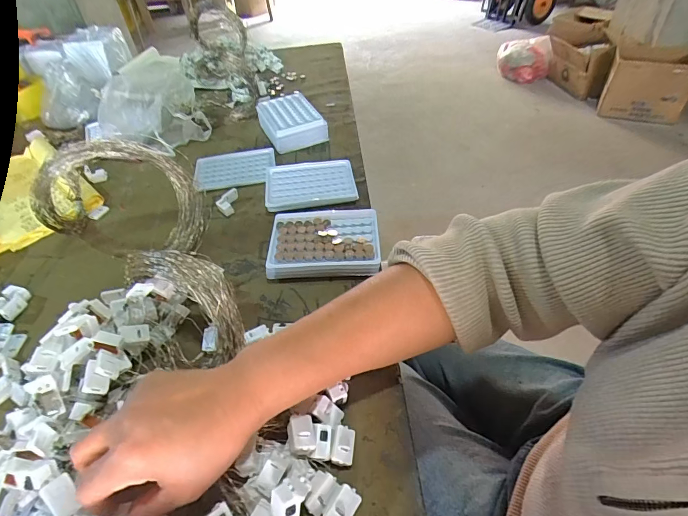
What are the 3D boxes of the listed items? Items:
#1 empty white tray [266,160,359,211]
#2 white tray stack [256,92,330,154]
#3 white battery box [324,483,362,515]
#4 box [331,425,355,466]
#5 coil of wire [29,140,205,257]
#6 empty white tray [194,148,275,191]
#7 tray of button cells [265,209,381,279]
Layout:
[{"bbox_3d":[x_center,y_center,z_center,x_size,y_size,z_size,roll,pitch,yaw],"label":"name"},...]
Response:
[{"bbox_3d":[-0.050,-0.109,0.563,0.129,0.022,0.090,-7,44,-3],"label":"empty white tray"},{"bbox_3d":[-0.102,-0.255,0.701,0.097,0.040,0.151,-21,47,-16],"label":"white tray stack"},{"bbox_3d":[-0.001,0.180,0.274,0.018,0.017,0.027,23,51,25],"label":"white battery box"},{"bbox_3d":[0.000,0.150,0.304,0.015,0.017,0.028,4,45,8],"label":"box"},{"bbox_3d":[-0.290,-0.069,0.474,0.198,0.129,0.086,-5,44,-1],"label":"coil of wire"},{"bbox_3d":[-0.179,-0.148,0.626,0.130,0.006,0.095,-11,45,-7],"label":"empty white tray"},{"bbox_3d":[-0.024,-0.018,0.470,0.131,0.024,0.102,-3,44,1],"label":"tray of button cells"}]

